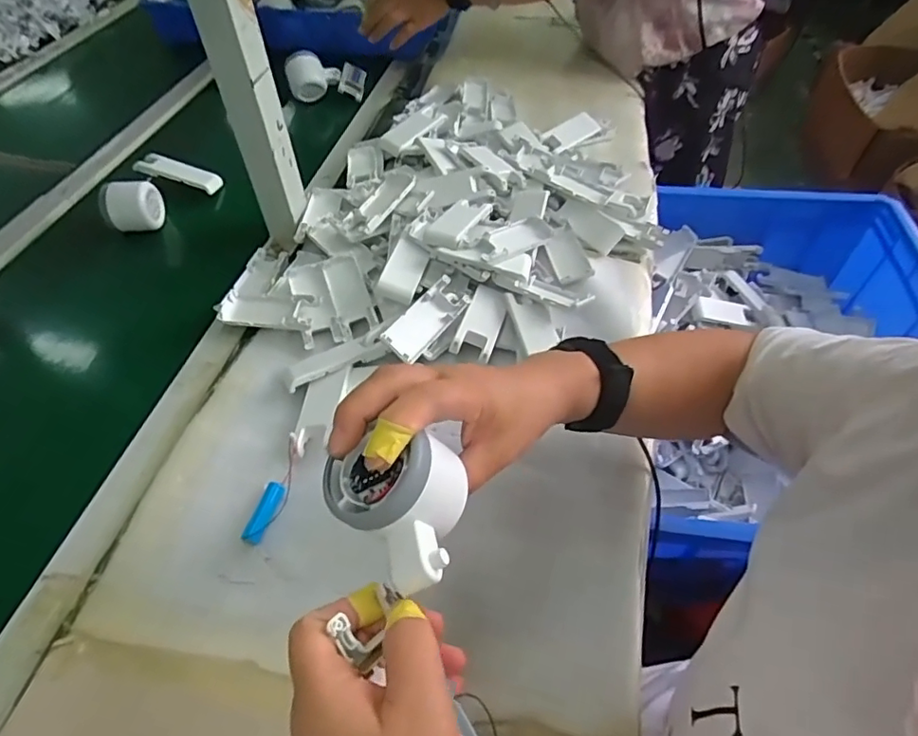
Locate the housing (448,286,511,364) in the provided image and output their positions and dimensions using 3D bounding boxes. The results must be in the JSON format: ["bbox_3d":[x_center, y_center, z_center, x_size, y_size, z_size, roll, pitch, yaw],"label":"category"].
[{"bbox_3d":[0.025,-0.050,0.567,0.039,0.015,0.093,14,52,13],"label":"housing"}]

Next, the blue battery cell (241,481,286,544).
[{"bbox_3d":[-0.159,0.119,0.454,0.017,0.011,0.052,14,52,13],"label":"blue battery cell"}]

